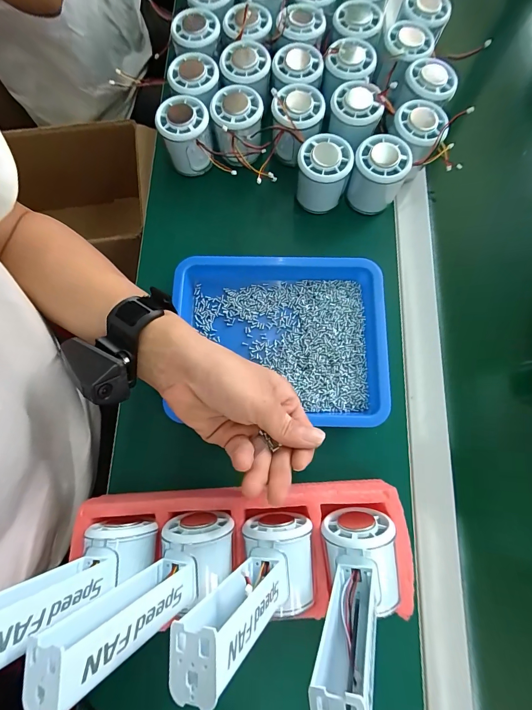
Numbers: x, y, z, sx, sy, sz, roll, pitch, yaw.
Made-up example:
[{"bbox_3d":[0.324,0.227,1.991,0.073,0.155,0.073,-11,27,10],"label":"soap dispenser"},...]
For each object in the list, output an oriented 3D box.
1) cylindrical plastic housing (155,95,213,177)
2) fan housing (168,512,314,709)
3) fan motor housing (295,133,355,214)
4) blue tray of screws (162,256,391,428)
[{"bbox_3d":[-0.091,-0.253,0.373,0.055,0.056,0.053,0,78,0],"label":"cylindrical plastic housing"},{"bbox_3d":[-0.006,0.157,0.210,0.045,0.140,0.059,-17,77,22],"label":"fan housing"},{"bbox_3d":[0.063,-0.201,0.360,0.055,0.061,0.048,12,78,2],"label":"fan motor housing"},{"bbox_3d":[0.013,-0.016,0.333,0.221,0.028,0.168,2,78,0],"label":"blue tray of screws"}]

